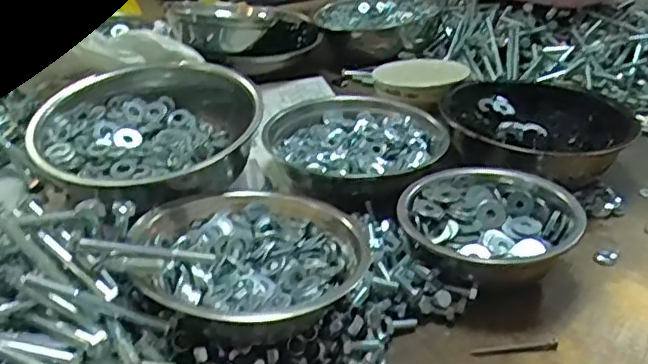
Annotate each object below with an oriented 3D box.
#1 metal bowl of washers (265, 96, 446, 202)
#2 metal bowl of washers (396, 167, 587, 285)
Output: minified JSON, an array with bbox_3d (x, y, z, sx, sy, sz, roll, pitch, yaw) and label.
[{"bbox_3d":[0.041,-0.045,0.785,0.204,0.063,0.203,1,31,-1],"label":"metal bowl of washers"},{"bbox_3d":[0.163,0.044,0.633,0.170,0.058,0.170,20,35,28],"label":"metal bowl of washers"}]

